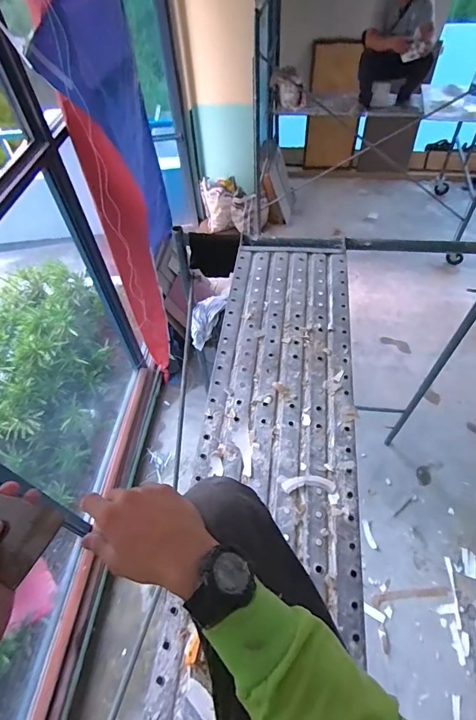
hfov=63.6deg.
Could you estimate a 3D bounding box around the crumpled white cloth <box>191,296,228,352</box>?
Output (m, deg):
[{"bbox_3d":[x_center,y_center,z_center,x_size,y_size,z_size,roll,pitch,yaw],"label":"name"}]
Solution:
[{"bbox_3d":[-0.146,-0.174,1.714,0.115,0.083,0.268,29,100,22],"label":"crumpled white cloth"}]

